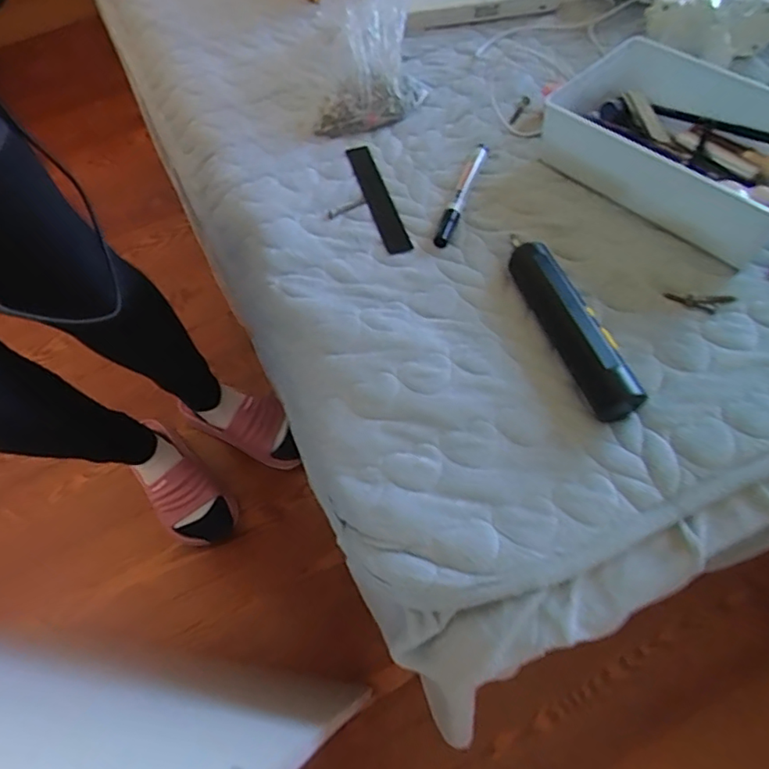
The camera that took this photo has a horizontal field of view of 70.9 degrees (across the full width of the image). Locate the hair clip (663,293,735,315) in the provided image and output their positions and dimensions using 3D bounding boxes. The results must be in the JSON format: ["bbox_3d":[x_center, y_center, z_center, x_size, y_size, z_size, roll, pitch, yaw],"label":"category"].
[{"bbox_3d":[0.254,-0.066,0.435,0.051,0.005,0.017,10,62,9],"label":"hair clip"}]

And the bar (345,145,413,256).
[{"bbox_3d":[-0.006,-0.181,0.526,0.025,0.008,0.155,-17,61,-6],"label":"bar"}]

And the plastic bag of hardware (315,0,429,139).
[{"bbox_3d":[-0.023,-0.367,0.578,0.121,0.085,0.181,-5,60,1],"label":"plastic bag of hardware"}]

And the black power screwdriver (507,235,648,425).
[{"bbox_3d":[0.141,-0.051,0.420,0.032,0.032,0.167,-16,61,-5],"label":"black power screwdriver"}]

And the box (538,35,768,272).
[{"bbox_3d":[0.279,-0.234,0.504,0.238,0.063,0.179,39,70,22],"label":"box"}]

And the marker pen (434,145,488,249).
[{"bbox_3d":[0.072,-0.179,0.506,0.015,0.015,0.129,17,63,13],"label":"marker pen"}]

